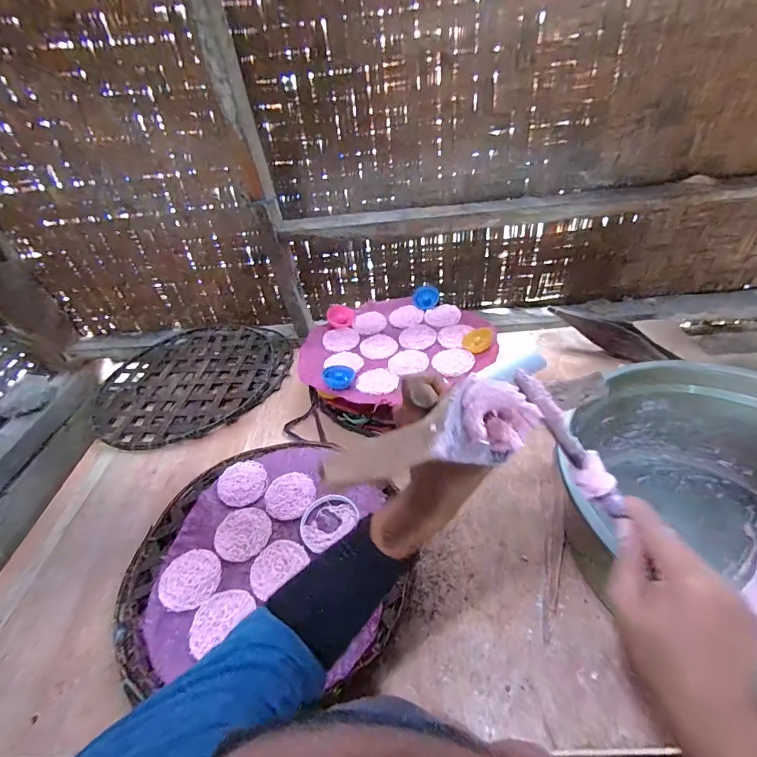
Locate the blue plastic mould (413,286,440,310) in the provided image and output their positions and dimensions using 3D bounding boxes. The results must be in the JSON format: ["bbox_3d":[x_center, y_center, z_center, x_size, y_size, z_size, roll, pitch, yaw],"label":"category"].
[{"bbox_3d":[0.114,-0.195,0.934,0.060,0.032,0.066,2,41,10],"label":"blue plastic mould"}]

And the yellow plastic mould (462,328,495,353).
[{"bbox_3d":[0.202,-0.079,0.790,0.055,0.027,0.067,15,45,23],"label":"yellow plastic mould"}]

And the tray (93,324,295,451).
[{"bbox_3d":[-0.444,-0.007,0.929,0.416,0.028,0.428,16,46,25],"label":"tray"}]

